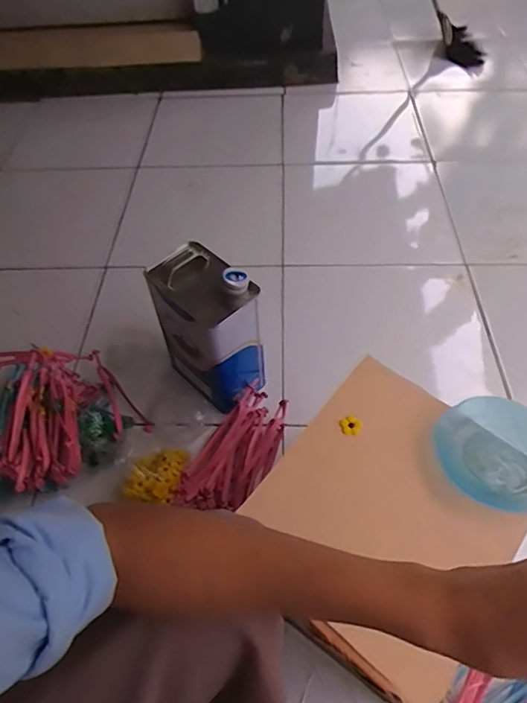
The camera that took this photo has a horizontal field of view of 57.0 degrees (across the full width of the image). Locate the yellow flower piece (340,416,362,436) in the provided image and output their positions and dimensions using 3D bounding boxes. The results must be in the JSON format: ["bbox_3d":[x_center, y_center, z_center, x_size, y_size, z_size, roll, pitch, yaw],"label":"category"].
[{"bbox_3d":[0.102,0.086,0.564,0.024,0.004,0.021,-15,89,-6],"label":"yellow flower piece"}]

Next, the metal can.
[{"bbox_3d":[-0.087,-0.036,0.795,0.117,0.251,0.155,-33,58,-20],"label":"metal can"}]

